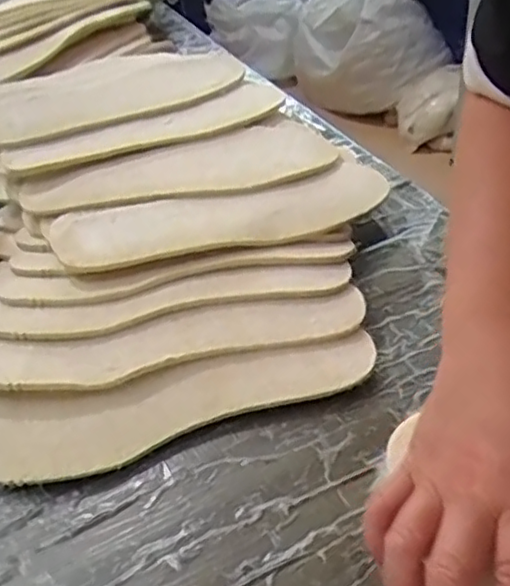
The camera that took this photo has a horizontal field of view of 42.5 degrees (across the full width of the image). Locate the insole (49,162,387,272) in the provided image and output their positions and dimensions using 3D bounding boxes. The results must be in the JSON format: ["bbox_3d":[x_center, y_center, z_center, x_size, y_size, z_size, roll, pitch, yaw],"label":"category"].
[{"bbox_3d":[-0.023,-0.061,0.530,0.270,0.024,0.086,-14,41,-9],"label":"insole"}]

